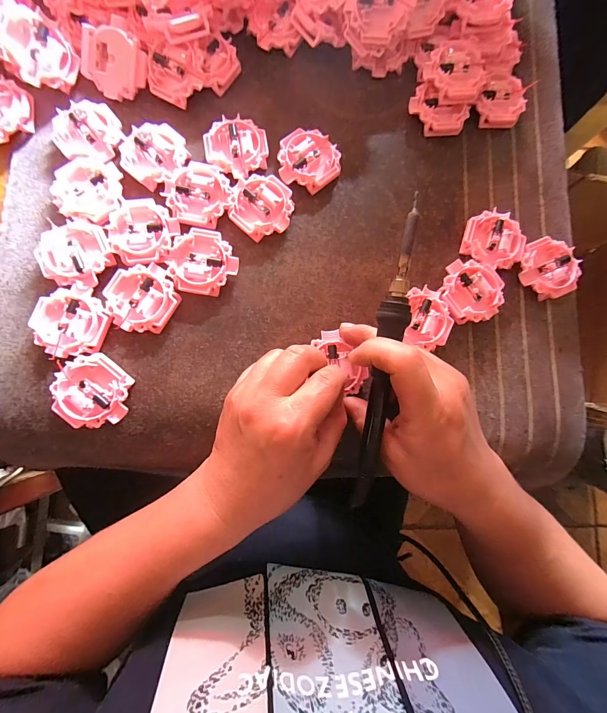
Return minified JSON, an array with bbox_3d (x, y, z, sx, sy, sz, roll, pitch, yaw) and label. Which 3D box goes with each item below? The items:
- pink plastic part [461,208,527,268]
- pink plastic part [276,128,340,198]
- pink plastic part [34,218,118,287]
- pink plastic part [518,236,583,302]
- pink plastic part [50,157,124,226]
[{"bbox_3d":[0.168,-0.103,0.288,0.050,0.018,0.049,1,82,-4],"label":"pink plastic part"},{"bbox_3d":[0.005,-0.171,0.282,0.052,0.012,0.050,1,82,-4],"label":"pink plastic part"},{"bbox_3d":[-0.181,-0.081,0.259,0.053,0.017,0.052,1,82,-4],"label":"pink plastic part"},{"bbox_3d":[0.217,-0.078,0.286,0.051,0.013,0.051,1,82,-4],"label":"pink plastic part"},{"bbox_3d":[-0.176,-0.136,0.264,0.054,0.011,0.052,1,82,-4],"label":"pink plastic part"}]

